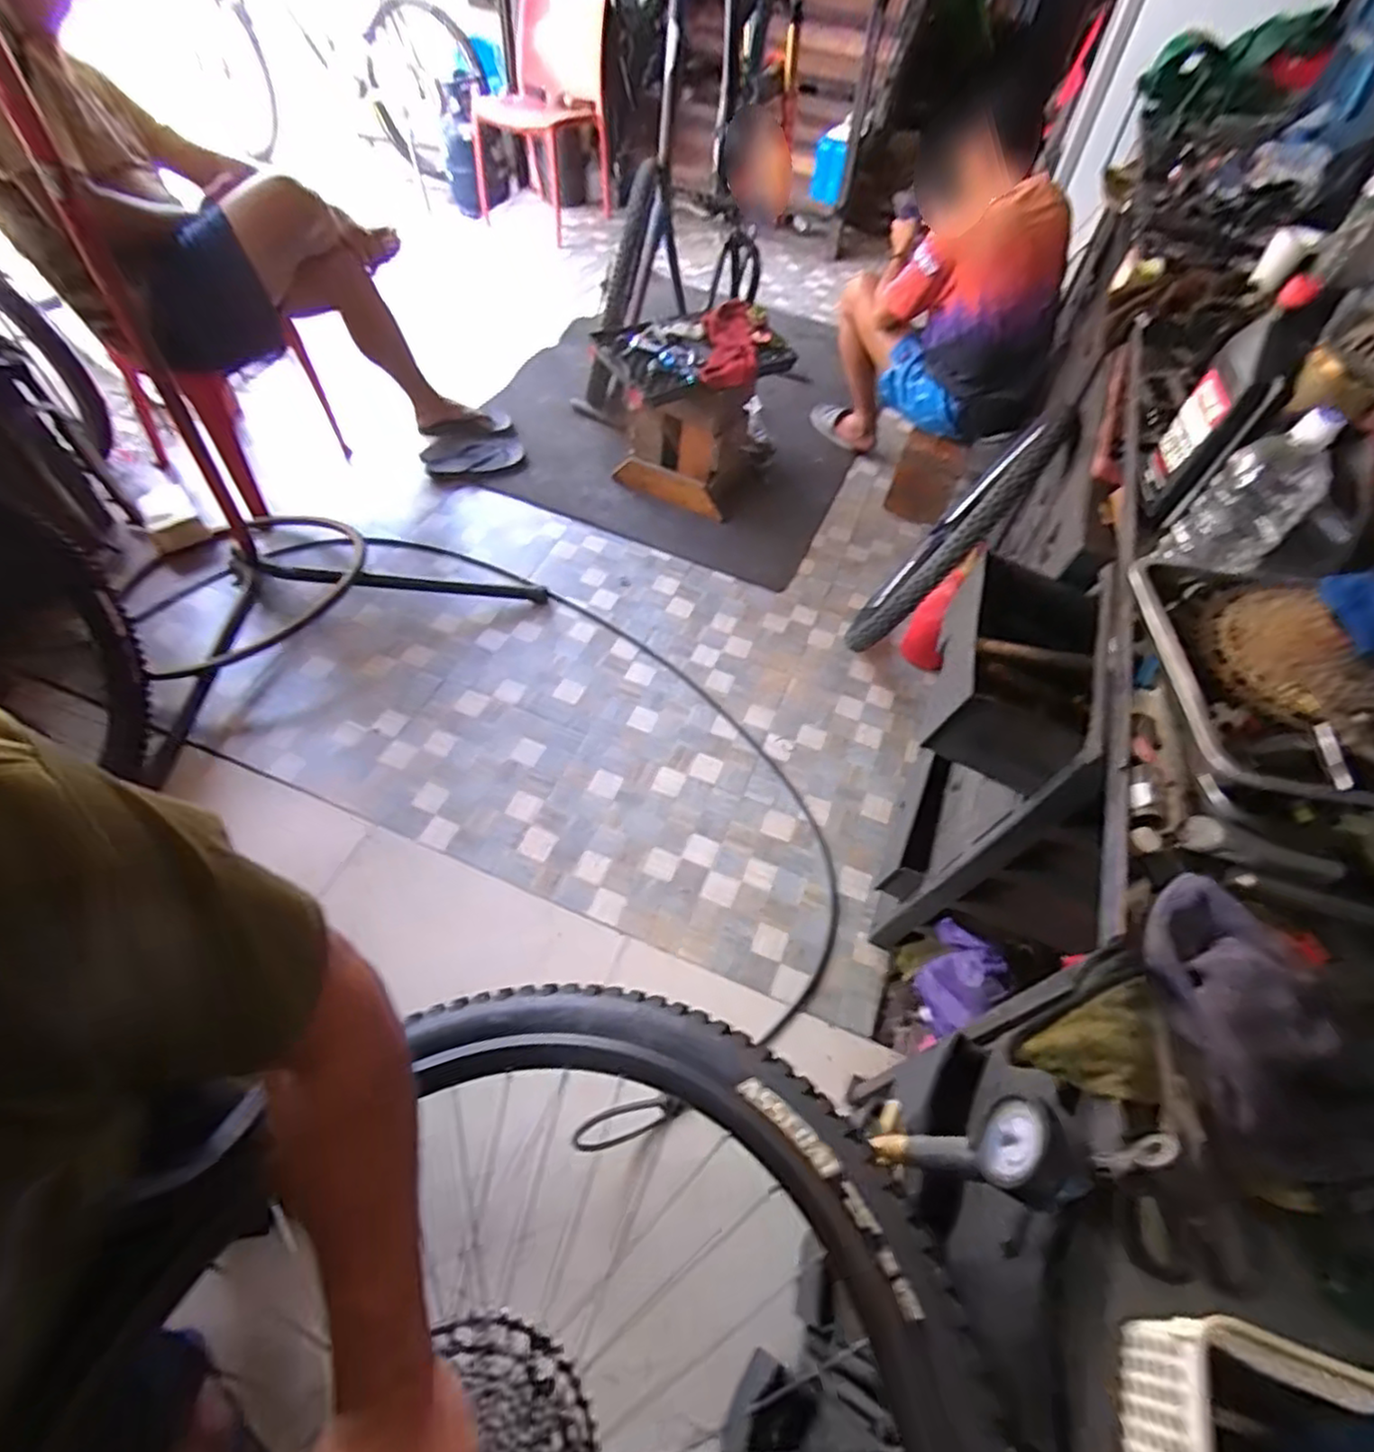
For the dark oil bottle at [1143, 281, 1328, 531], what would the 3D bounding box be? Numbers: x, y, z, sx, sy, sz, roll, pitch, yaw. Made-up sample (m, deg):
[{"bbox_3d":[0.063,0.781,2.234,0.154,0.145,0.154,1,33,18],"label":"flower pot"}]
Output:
[{"bbox_3d":[0.625,-0.367,0.808,0.061,0.238,0.122,19,56,9],"label":"dark oil bottle"}]

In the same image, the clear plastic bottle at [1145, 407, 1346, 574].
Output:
[{"bbox_3d":[0.579,-0.232,0.707,0.085,0.164,0.090,-32,63,-24],"label":"clear plastic bottle"}]

